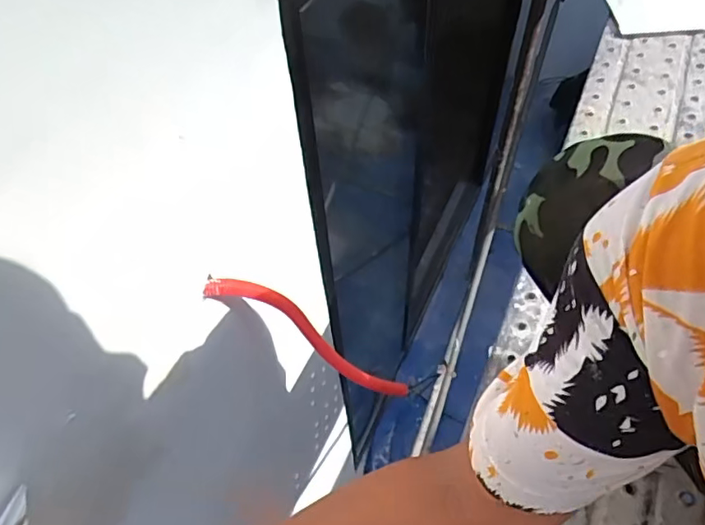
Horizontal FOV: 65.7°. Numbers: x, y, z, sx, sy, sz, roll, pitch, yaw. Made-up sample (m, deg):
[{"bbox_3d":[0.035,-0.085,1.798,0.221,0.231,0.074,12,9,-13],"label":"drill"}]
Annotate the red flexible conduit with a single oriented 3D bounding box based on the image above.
[{"bbox_3d":[-0.041,0.110,0.750,0.063,0.427,0.047,-20,50,24],"label":"red flexible conduit"}]

